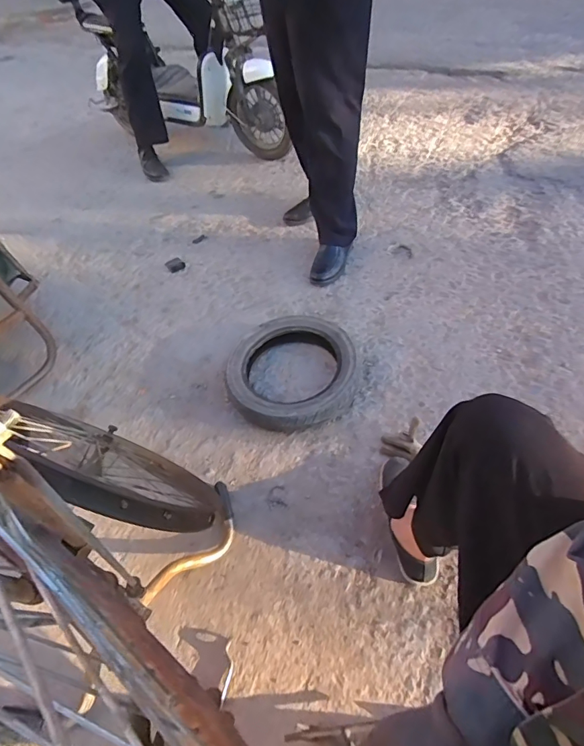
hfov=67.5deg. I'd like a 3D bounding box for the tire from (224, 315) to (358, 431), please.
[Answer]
[{"bbox_3d":[0.000,-0.018,1.175,0.348,0.085,0.362,5,49,12],"label":"tire"}]

